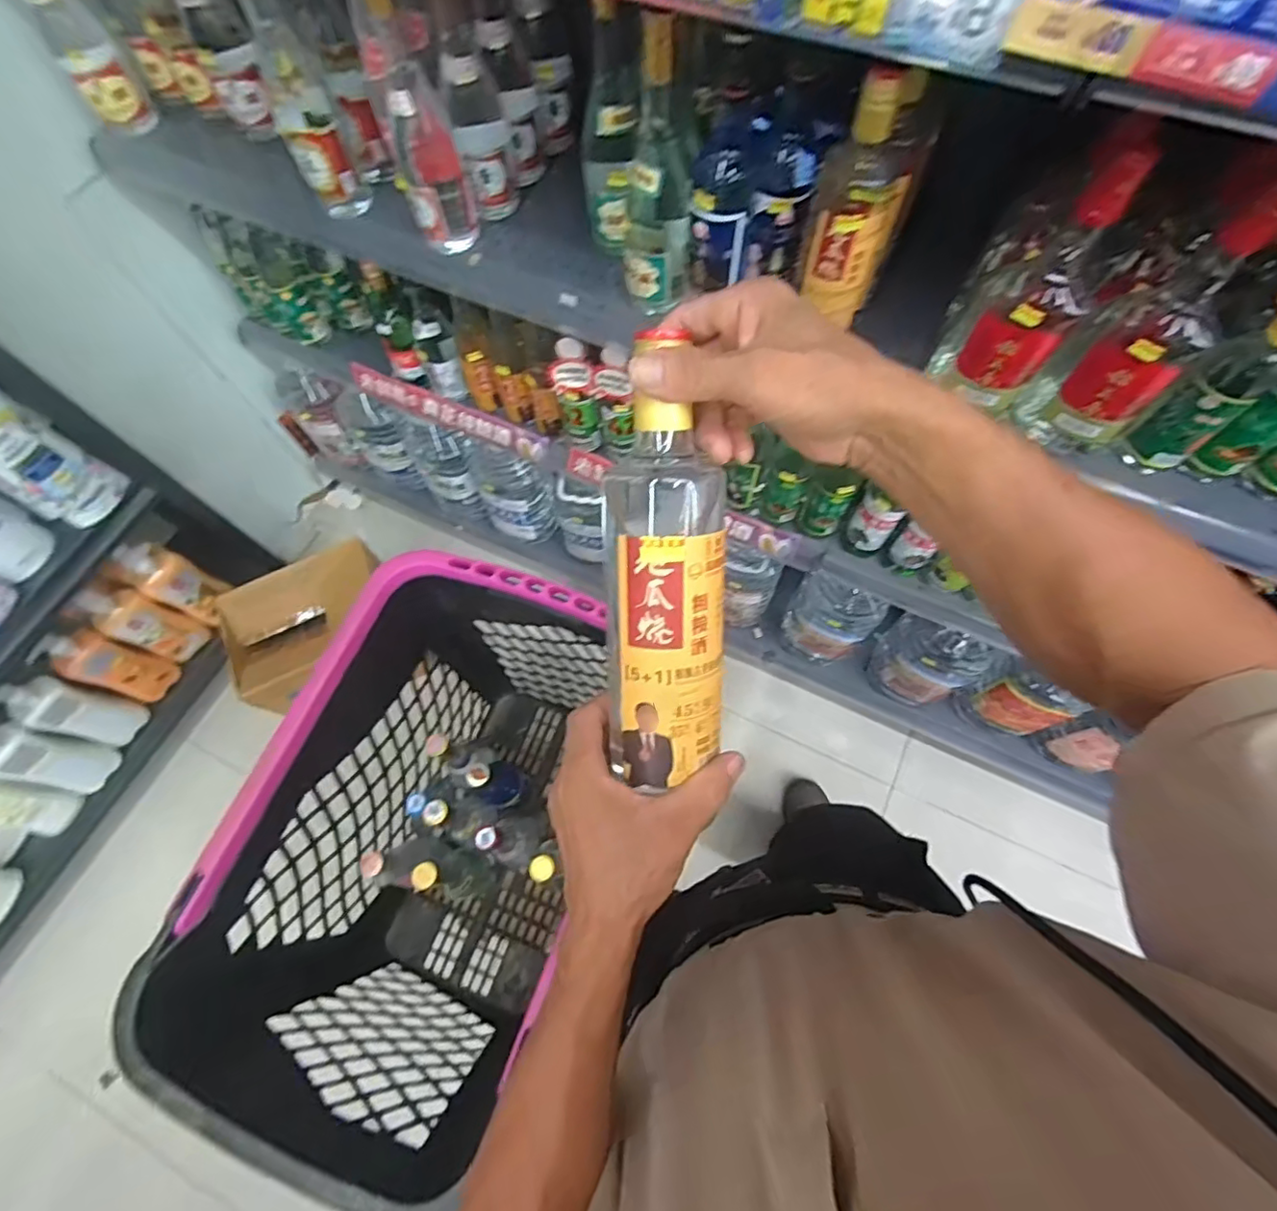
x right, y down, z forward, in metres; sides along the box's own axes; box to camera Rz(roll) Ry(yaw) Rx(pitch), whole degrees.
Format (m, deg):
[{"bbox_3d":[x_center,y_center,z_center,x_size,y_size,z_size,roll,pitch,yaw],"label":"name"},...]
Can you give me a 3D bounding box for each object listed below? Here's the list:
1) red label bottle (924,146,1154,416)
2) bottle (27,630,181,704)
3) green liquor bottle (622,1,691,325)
[{"bbox_3d":[0.359,-0.292,0.540,0.095,0.217,0.098,37,73,16],"label":"red label bottle"},{"bbox_3d":[-1.029,0.118,1.185,0.054,0.243,0.091,14,69,8],"label":"bottle"},{"bbox_3d":[0.018,-0.416,0.602,0.068,0.262,0.059,-3,67,1],"label":"green liquor bottle"}]

